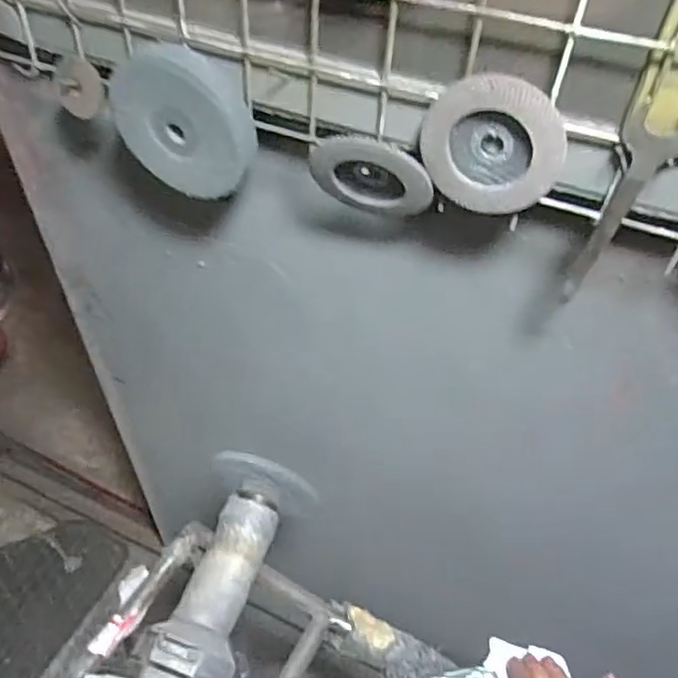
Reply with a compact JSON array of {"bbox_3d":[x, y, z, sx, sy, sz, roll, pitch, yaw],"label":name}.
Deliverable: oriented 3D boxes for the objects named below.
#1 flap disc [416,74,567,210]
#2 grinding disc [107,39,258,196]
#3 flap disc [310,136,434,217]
[{"bbox_3d":[0.101,-0.128,0.402,0.091,0.088,0.013,24,50,17],"label":"flap disc"},{"bbox_3d":[-0.121,-0.170,0.479,0.115,0.110,0.020,17,48,11],"label":"grinding disc"},{"bbox_3d":[0.025,-0.123,0.457,0.092,0.074,0.015,22,67,-12],"label":"flap disc"}]

